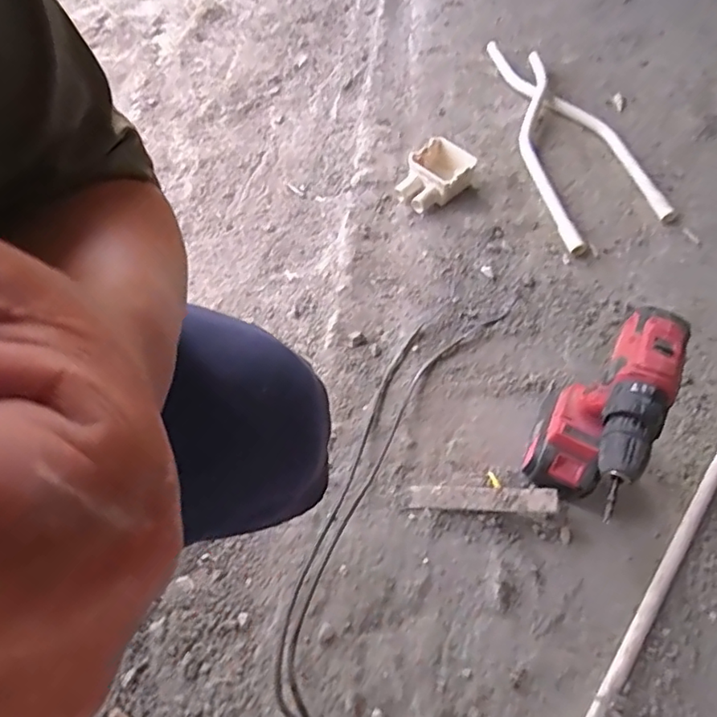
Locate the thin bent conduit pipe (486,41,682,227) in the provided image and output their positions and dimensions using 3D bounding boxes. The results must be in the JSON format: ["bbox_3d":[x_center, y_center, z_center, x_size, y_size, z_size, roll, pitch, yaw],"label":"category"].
[{"bbox_3d":[0.387,-0.417,1.025,0.063,0.043,0.531,-27,63,-17],"label":"thin bent conduit pipe"}]

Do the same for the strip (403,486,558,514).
[{"bbox_3d":[0.135,0.156,0.634,0.159,0.011,0.026,-2,58,12],"label":"strip"}]

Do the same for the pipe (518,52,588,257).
[{"bbox_3d":[0.305,-0.366,0.966,0.075,0.041,0.519,0,59,-1],"label":"pipe"}]

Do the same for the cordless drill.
[{"bbox_3d":[0.224,0.076,0.561,0.070,0.239,0.170,27,61,12],"label":"cordless drill"}]

